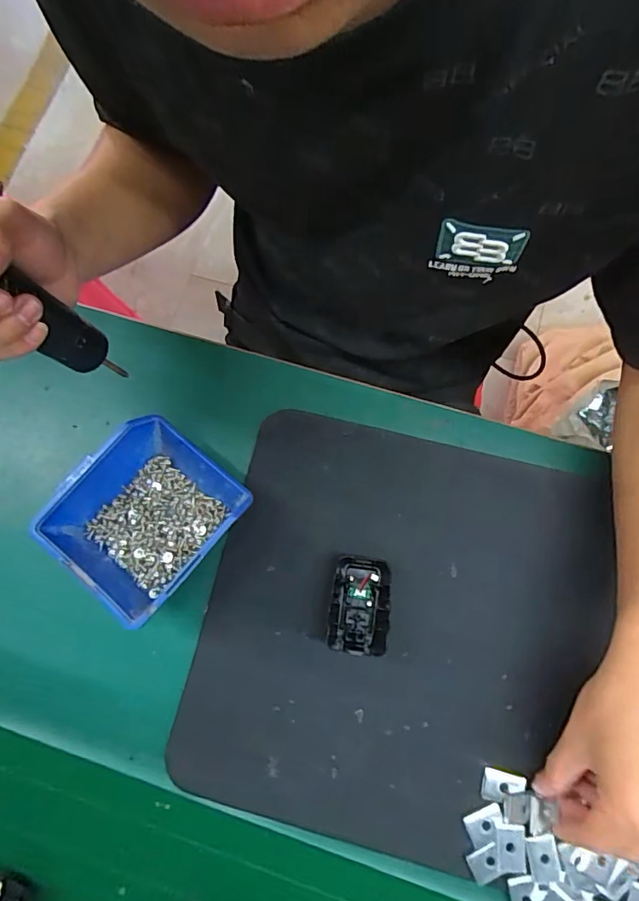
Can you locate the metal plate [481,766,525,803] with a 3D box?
[{"bbox_3d":[0.131,0.240,0.351,0.027,0.007,0.020,12,77,5],"label":"metal plate"}]

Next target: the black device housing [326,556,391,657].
[{"bbox_3d":[0.030,0.116,0.369,0.042,0.035,0.069,9,77,4],"label":"black device housing"}]

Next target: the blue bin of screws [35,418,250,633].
[{"bbox_3d":[-0.130,0.049,0.378,0.118,0.057,0.124,38,81,10],"label":"blue bin of screws"}]

